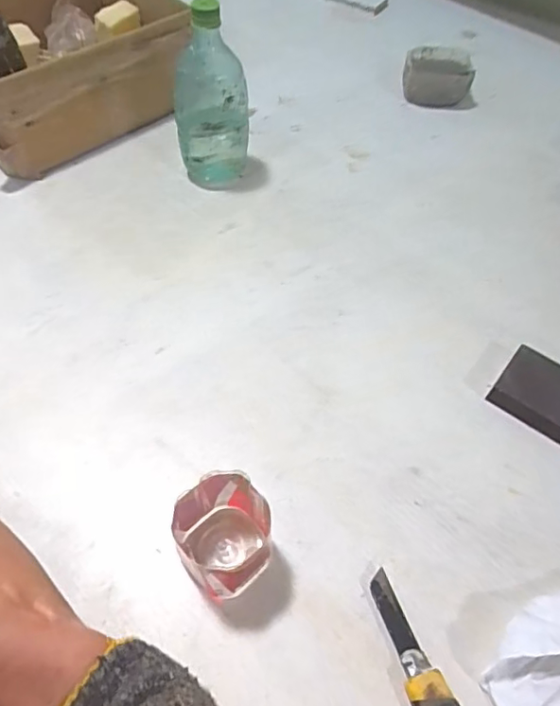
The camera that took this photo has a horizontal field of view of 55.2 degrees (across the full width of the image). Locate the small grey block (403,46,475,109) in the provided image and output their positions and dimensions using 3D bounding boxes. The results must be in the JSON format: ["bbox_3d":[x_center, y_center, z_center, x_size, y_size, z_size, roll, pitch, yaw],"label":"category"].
[{"bbox_3d":[0.248,-0.436,0.849,0.102,0.051,0.096,10,56,3],"label":"small grey block"}]

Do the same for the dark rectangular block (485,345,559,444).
[{"bbox_3d":[0.268,0.047,0.532,0.101,0.023,0.076,34,60,18],"label":"dark rectangular block"}]

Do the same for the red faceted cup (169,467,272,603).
[{"bbox_3d":[-0.040,0.138,0.413,0.070,0.079,0.069,2,56,-3],"label":"red faceted cup"}]

